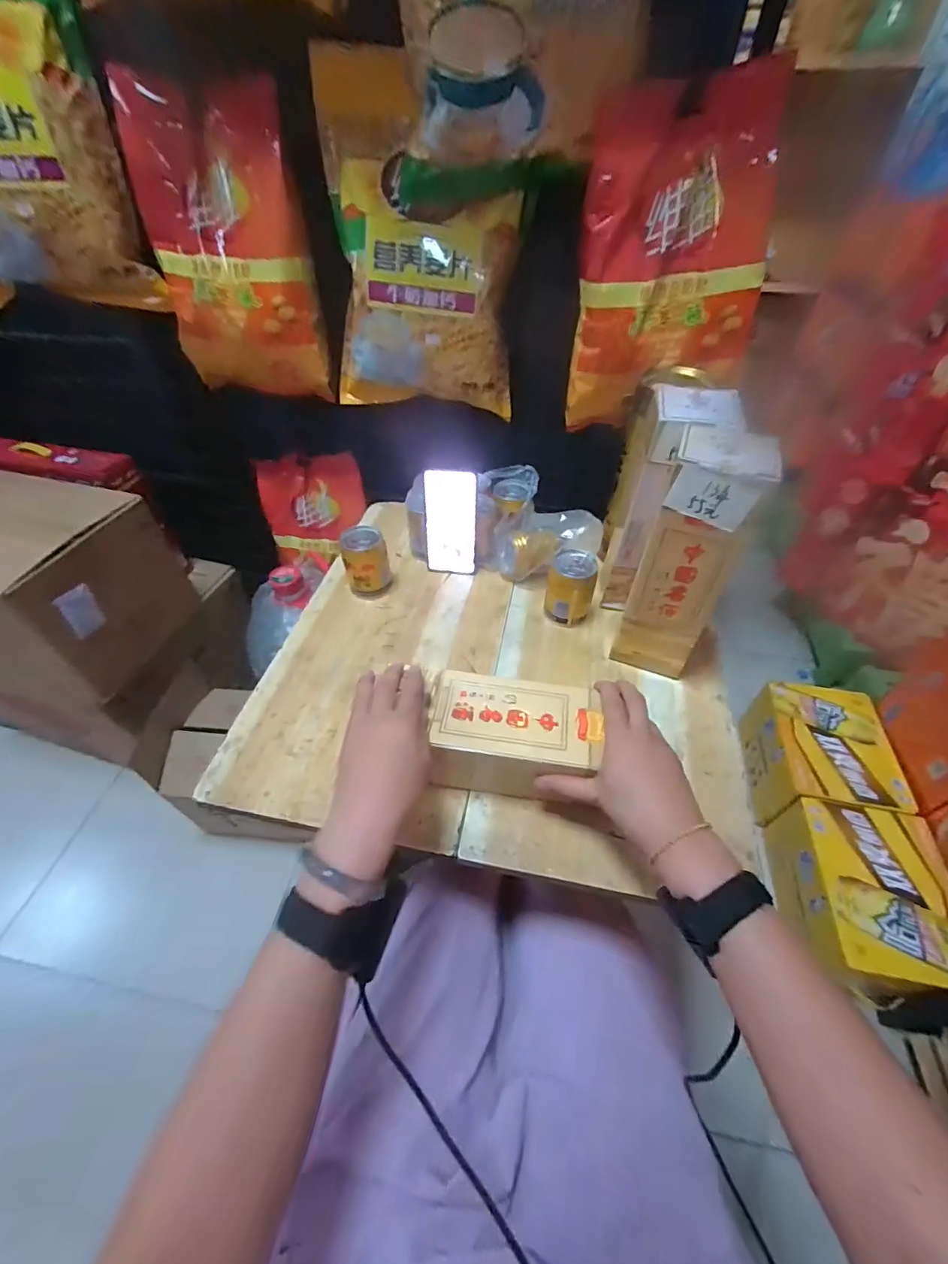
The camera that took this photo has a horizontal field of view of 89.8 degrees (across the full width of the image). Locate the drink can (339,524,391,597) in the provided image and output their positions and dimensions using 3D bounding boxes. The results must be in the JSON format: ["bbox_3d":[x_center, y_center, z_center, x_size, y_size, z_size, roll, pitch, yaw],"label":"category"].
[{"bbox_3d":[-0.158,-0.100,0.702,0.064,0.091,0.063,-10,48,-9],"label":"drink can"}]

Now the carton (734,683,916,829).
[{"bbox_3d":[0.743,0.268,1.040,0.217,0.156,0.289,8,48,8],"label":"carton"}]

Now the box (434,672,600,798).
[{"bbox_3d":[0.041,0.113,0.505,0.162,0.092,0.091,8,48,8],"label":"box"}]

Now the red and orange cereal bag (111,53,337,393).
[{"bbox_3d":[-0.342,-0.528,0.676,0.225,0.338,0.056,6,36,4],"label":"red and orange cereal bag"}]

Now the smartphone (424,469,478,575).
[{"bbox_3d":[-0.034,-0.158,0.710,0.075,0.161,0.008,5,35,4],"label":"smartphone"}]

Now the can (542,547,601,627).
[{"bbox_3d":[0.132,-0.057,0.657,0.063,0.093,0.058,0,47,0],"label":"can"}]

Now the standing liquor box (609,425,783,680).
[{"bbox_3d":[0.241,-0.077,0.546,0.087,0.287,0.102,19,51,18],"label":"standing liquor box"}]

